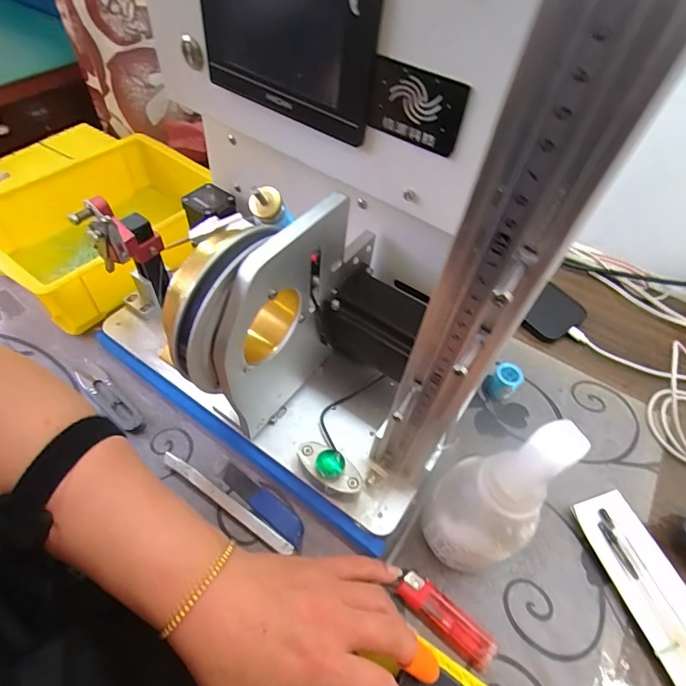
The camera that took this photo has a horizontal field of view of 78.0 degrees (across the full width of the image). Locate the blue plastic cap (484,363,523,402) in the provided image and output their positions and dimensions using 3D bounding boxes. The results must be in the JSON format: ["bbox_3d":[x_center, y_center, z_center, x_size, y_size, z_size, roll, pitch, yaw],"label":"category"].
[{"bbox_3d":[0.166,0.041,0.439,0.028,0.031,0.030,2,53,-3],"label":"blue plastic cap"}]

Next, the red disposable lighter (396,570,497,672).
[{"bbox_3d":[0.076,0.207,0.319,0.080,0.012,0.022,35,58,20],"label":"red disposable lighter"}]

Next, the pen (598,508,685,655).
[{"bbox_3d":[0.248,0.198,0.333,0.018,0.013,0.132,-13,55,-14],"label":"pen"}]

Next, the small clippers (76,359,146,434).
[{"bbox_3d":[-0.226,0.052,0.407,0.103,0.006,0.021,38,59,22],"label":"small clippers"}]

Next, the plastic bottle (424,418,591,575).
[{"bbox_3d":[0.096,0.111,0.289,0.053,0.177,0.065,-33,62,-26],"label":"plastic bottle"}]

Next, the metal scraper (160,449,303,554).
[{"bbox_3d":[-0.092,0.128,0.364,0.137,0.006,0.034,31,56,18],"label":"metal scraper"}]

